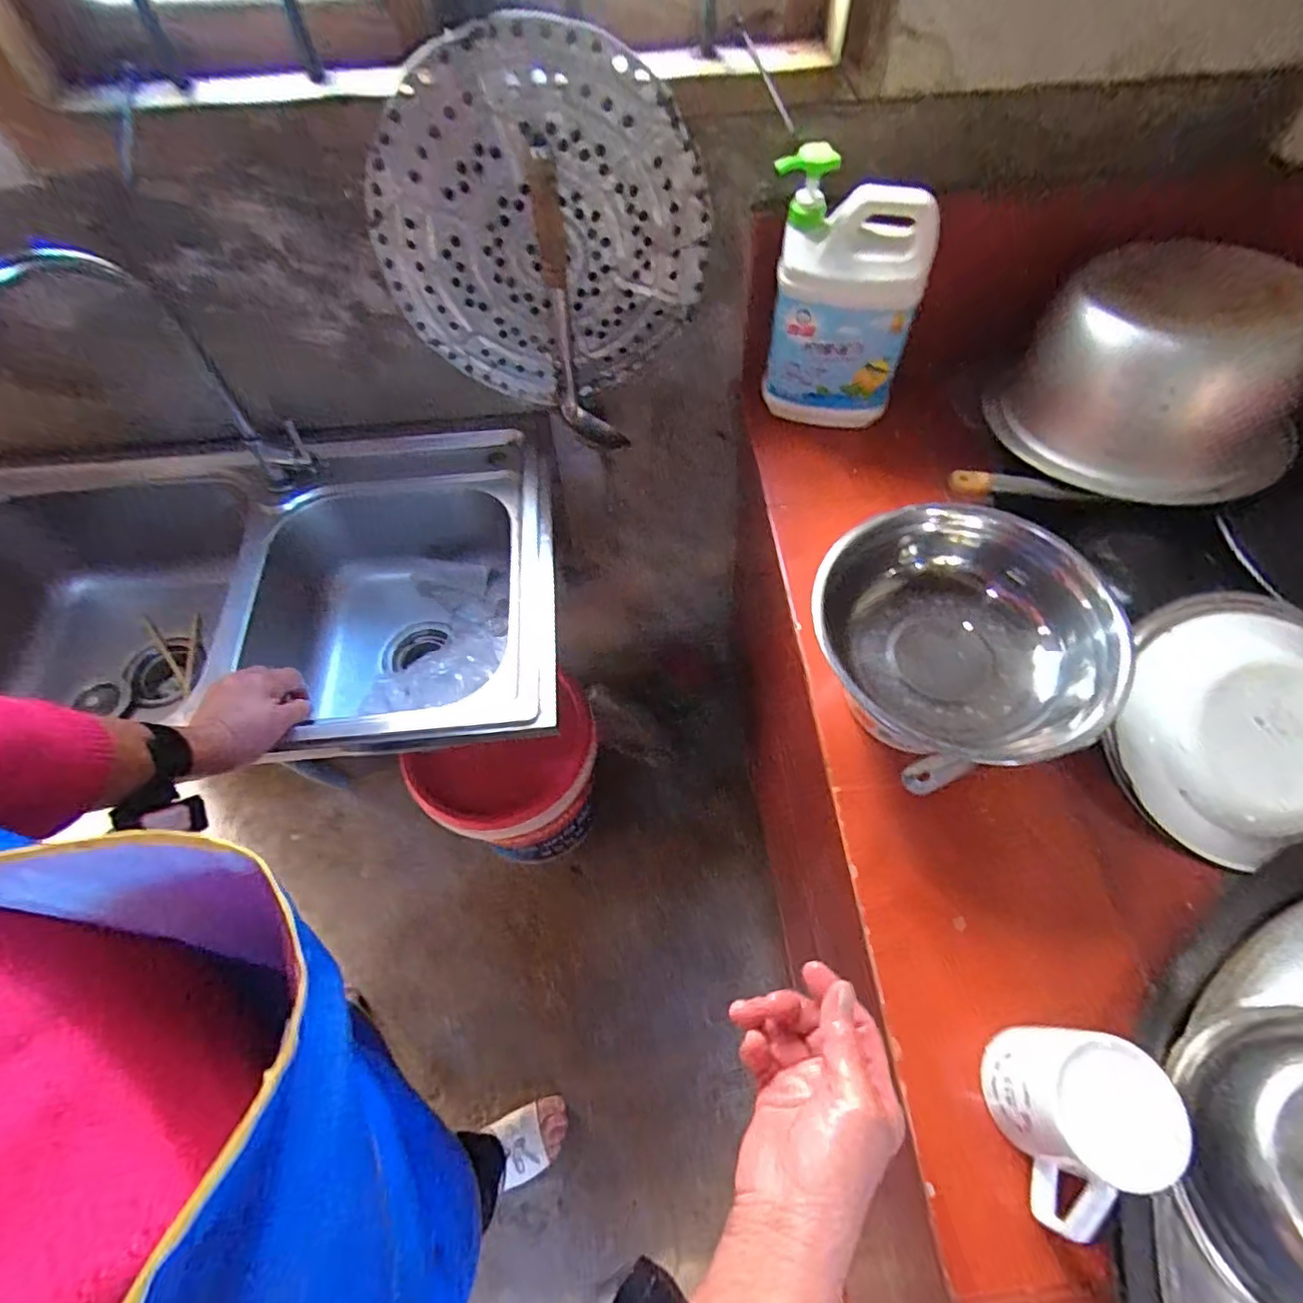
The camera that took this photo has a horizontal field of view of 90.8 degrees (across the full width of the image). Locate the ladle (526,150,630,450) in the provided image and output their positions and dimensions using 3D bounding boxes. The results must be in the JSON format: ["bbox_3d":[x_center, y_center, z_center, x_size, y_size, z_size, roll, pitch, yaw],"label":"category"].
[{"bbox_3d":[-0.078,-0.359,0.717,0.072,0.311,0.061,-9,61,-4],"label":"ladle"}]

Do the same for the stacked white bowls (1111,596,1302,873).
[{"bbox_3d":[0.488,0.057,0.533,0.196,0.037,0.204,-2,85,17],"label":"stacked white bowls"}]

